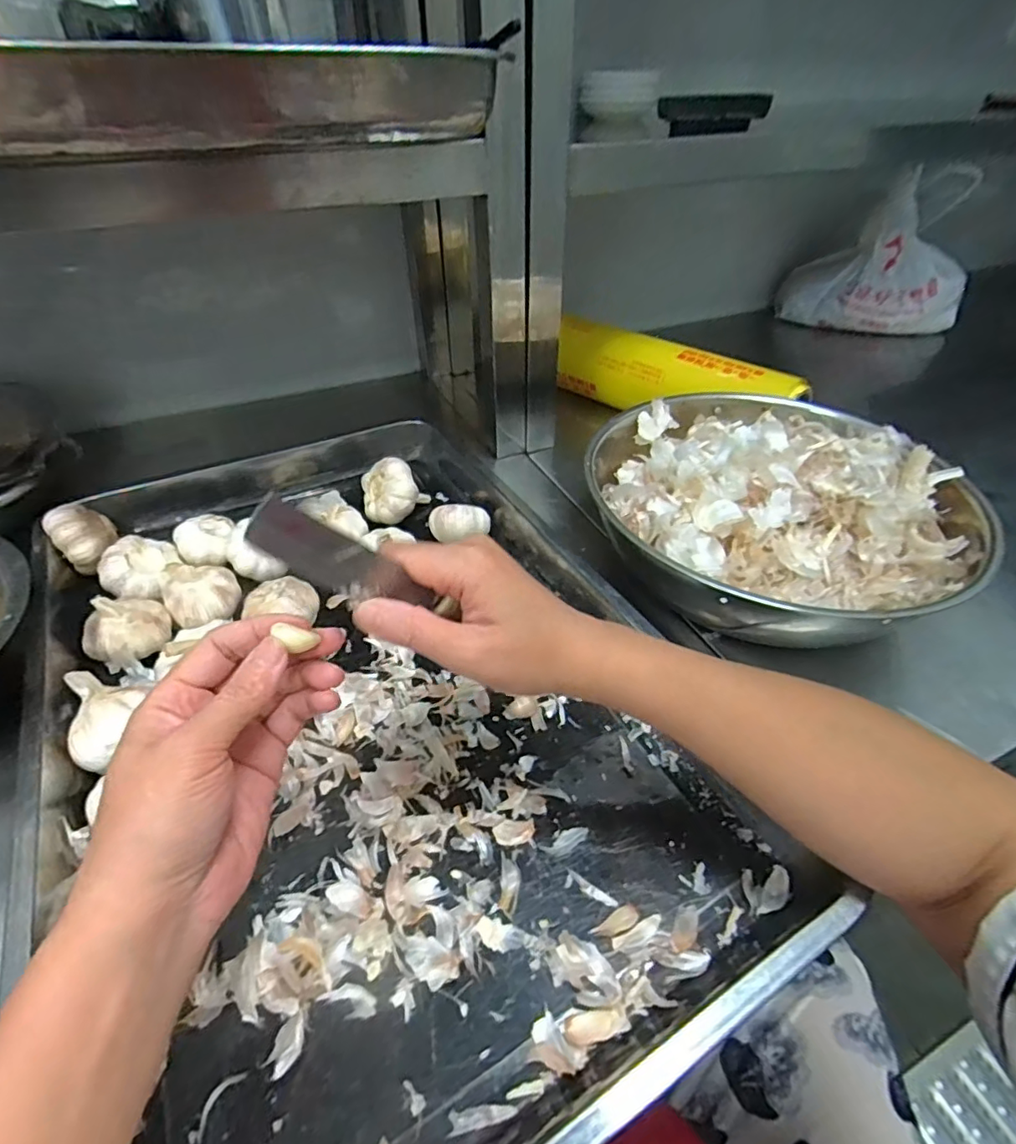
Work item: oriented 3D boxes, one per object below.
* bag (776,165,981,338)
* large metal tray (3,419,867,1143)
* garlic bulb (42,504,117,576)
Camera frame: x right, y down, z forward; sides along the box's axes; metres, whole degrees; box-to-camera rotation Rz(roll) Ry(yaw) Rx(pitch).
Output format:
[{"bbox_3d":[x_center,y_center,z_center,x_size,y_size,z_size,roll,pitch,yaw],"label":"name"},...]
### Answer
[{"bbox_3d":[0.671,-0.554,0.980,0.282,0.219,0.125,-2,42,-1],"label":"bag"},{"bbox_3d":[-0.102,0.074,0.409,0.401,0.067,0.554,-20,45,-21],"label":"large metal tray"},{"bbox_3d":[-0.364,-0.032,0.481,0.055,0.040,0.046,33,52,32],"label":"garlic bulb"}]

